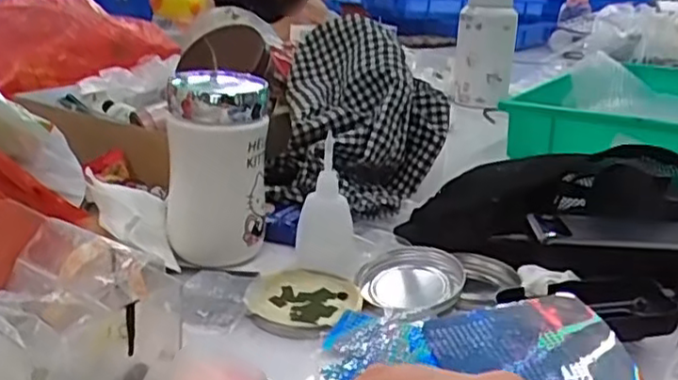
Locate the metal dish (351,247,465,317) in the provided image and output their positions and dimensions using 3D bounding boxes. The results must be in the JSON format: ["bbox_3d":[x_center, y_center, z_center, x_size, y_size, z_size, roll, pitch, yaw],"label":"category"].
[{"bbox_3d":[0.049,0.065,0.493,0.076,0.021,0.086,12,21,22],"label":"metal dish"}]

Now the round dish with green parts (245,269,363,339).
[{"bbox_3d":[-0.024,0.079,0.473,0.076,0.012,0.081,3,20,-1],"label":"round dish with green parts"}]

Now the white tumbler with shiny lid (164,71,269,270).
[{"bbox_3d":[-0.095,-0.017,0.524,0.074,0.140,0.062,-1,20,-11],"label":"white tumbler with shiny lid"}]

